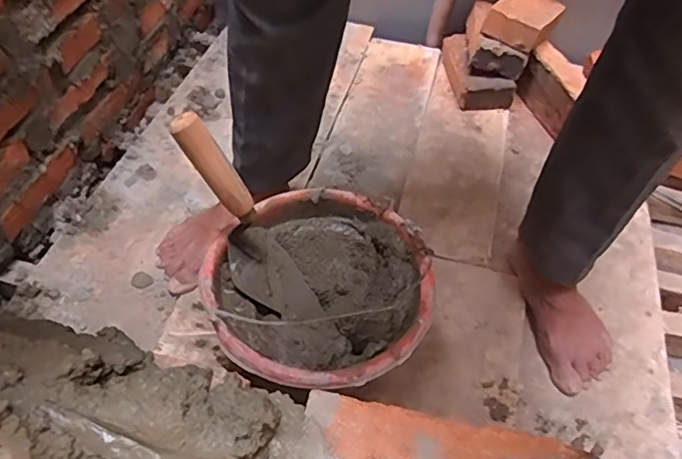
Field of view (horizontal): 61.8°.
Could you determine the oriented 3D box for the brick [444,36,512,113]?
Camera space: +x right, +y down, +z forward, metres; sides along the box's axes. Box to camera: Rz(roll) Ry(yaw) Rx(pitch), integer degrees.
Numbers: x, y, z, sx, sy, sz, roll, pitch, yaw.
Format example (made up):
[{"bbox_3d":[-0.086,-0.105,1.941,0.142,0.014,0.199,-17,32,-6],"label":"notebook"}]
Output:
[{"bbox_3d":[0.256,-0.308,1.104,0.088,0.062,0.193,-2,49,-8],"label":"brick"}]

